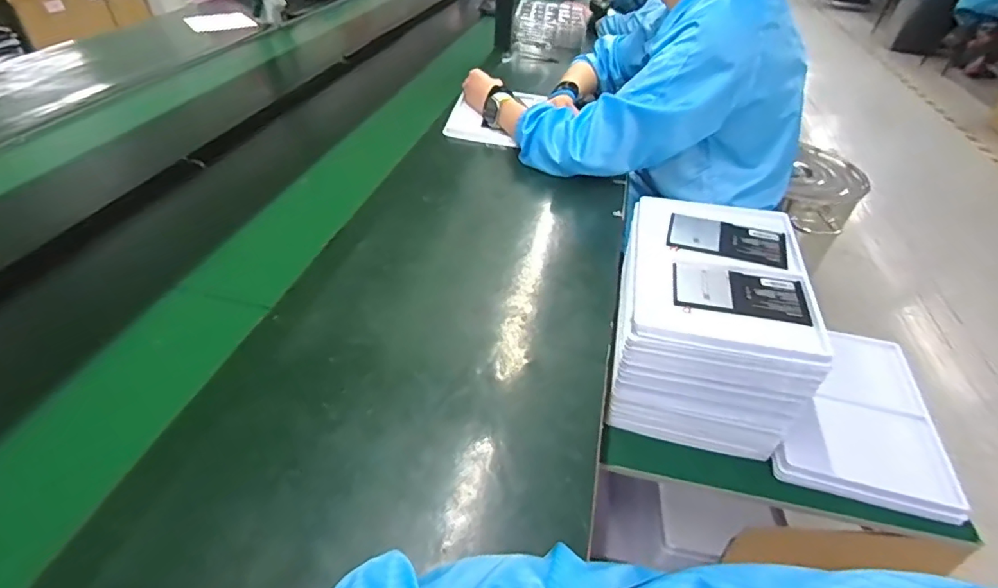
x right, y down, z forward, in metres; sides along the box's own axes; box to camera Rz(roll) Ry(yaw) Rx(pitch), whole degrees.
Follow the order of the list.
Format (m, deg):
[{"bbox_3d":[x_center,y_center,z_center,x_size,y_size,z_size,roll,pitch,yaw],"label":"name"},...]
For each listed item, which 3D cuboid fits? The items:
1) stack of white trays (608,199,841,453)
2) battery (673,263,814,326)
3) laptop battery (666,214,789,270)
[{"bbox_3d":[0.310,0.039,0.806,0.246,0.229,0.308,9,40,5],"label":"stack of white trays"},{"bbox_3d":[0.332,-0.004,0.707,0.173,0.010,0.094,9,40,6],"label":"battery"},{"bbox_3d":[0.354,-0.086,0.797,0.172,0.007,0.093,14,45,17],"label":"laptop battery"}]

